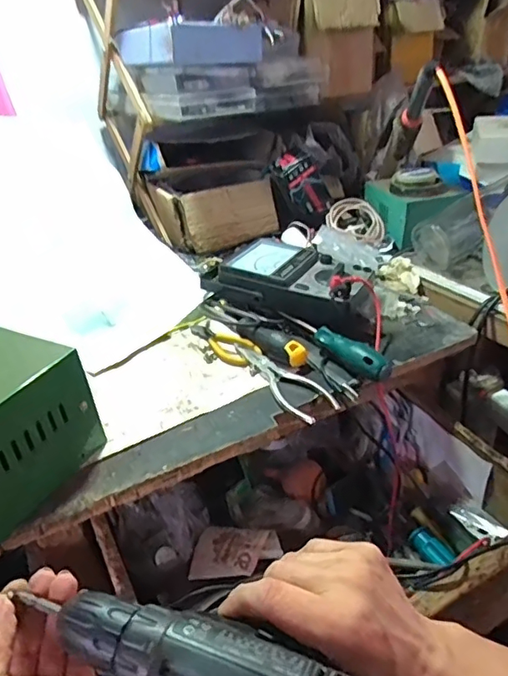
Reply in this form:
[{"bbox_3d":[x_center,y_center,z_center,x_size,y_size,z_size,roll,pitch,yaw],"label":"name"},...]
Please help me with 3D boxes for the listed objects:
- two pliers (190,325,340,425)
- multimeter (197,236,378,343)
[{"bbox_3d":[0.004,0.027,0.570,0.047,0.009,0.207,-23,37,-28],"label":"two pliers"},{"bbox_3d":[0.058,-0.067,0.655,0.199,0.066,0.133,15,36,26],"label":"multimeter"}]

